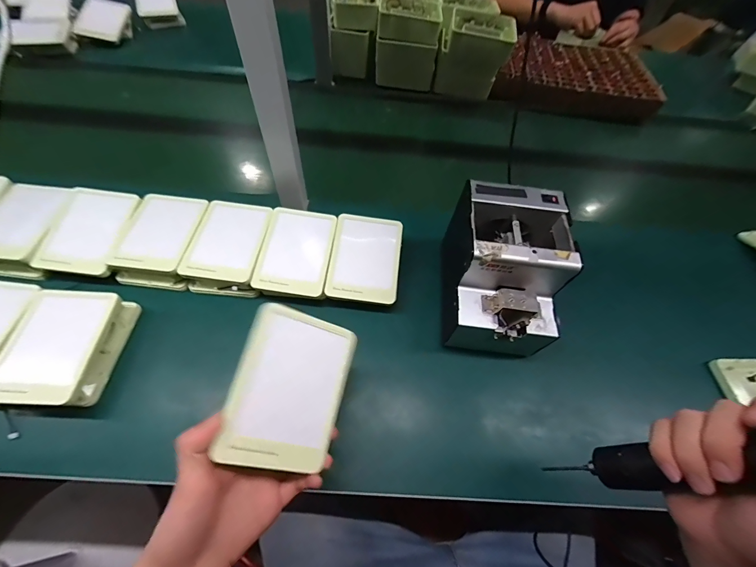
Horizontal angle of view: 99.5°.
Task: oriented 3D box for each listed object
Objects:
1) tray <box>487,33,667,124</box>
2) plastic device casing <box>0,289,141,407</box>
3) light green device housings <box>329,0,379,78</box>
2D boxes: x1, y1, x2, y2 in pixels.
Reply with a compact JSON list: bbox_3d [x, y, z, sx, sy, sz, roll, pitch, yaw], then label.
[{"bbox_3d":[0.530,-0.574,0.890,0.405,0.092,0.336,14,58,5],"label":"tray"},{"bbox_3d":[-0.384,0.077,0.392,0.101,0.042,0.140,5,57,-1],"label":"plastic device casing"},{"bbox_3d":[-0.058,-0.626,0.791,0.109,0.136,0.160,4,57,-1],"label":"light green device housings"}]

